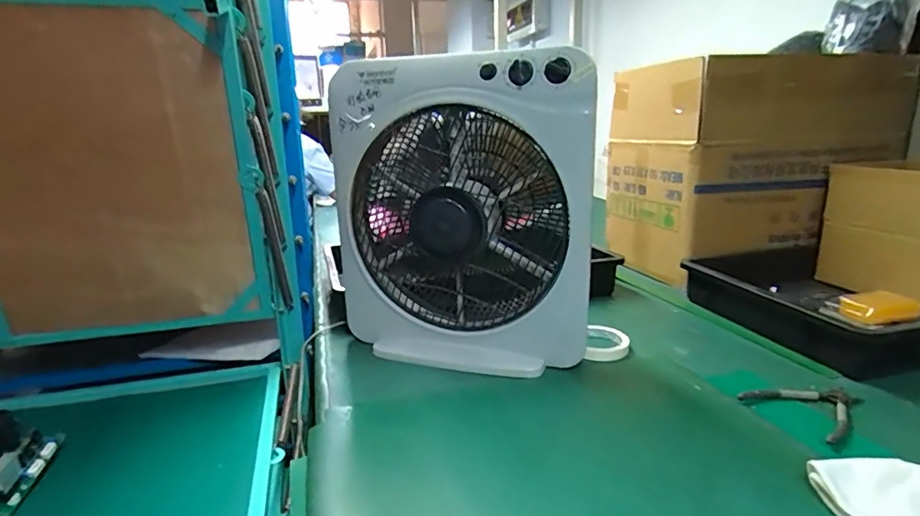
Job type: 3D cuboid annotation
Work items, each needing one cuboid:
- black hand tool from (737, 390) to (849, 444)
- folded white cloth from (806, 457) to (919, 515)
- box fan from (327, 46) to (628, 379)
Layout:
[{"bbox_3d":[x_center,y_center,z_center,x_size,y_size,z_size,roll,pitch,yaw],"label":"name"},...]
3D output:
[{"bbox_3d":[0.422,0.175,0.622,0.122,0.011,0.103,-9,16,-25],"label":"black hand tool"},{"bbox_3d":[0.391,0.213,0.461,0.127,0.026,0.082,1,15,10],"label":"folded white cloth"},{"bbox_3d":[0.013,-0.058,0.761,0.372,0.418,0.166,7,17,30],"label":"box fan"}]

